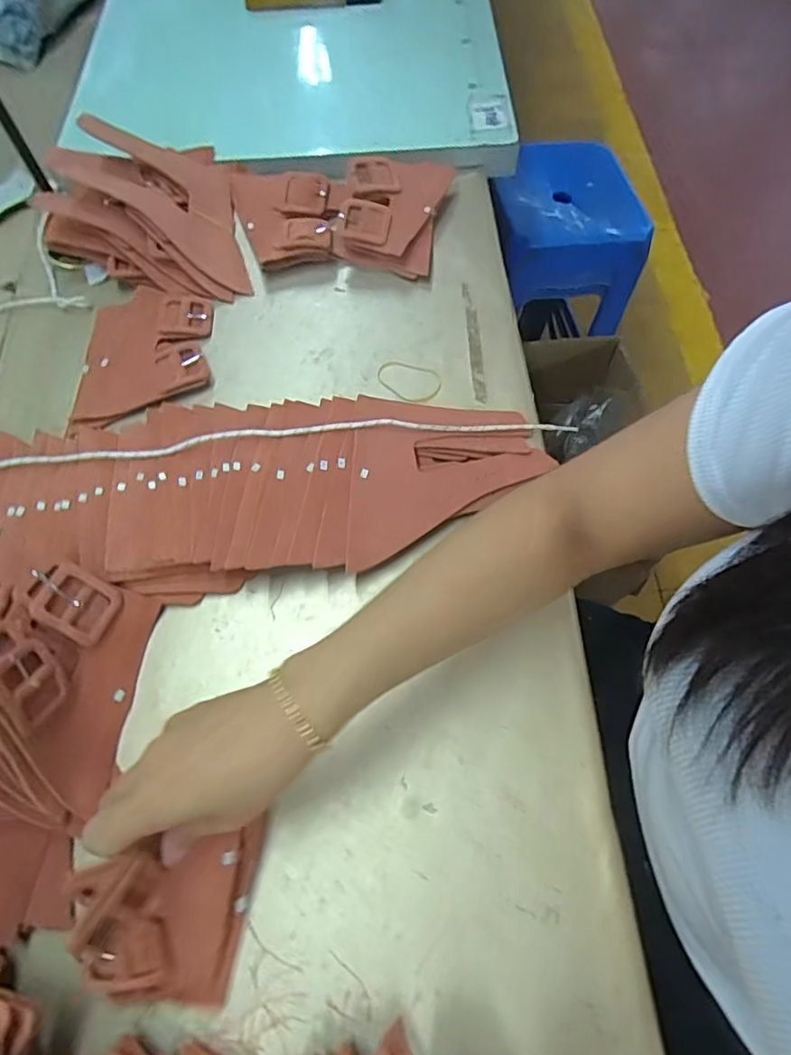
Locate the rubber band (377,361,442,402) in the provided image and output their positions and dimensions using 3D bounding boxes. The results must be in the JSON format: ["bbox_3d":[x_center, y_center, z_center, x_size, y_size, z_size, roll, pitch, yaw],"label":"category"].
[{"bbox_3d":[0.013,-0.143,0.550,0.062,0.005,0.041,27,69,14],"label":"rubber band"}]

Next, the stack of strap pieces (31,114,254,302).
[{"bbox_3d":[-0.264,-0.325,0.583,0.188,0.093,0.180,-13,65,-3],"label":"stack of strap pieces"}]

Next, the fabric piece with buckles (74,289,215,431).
[{"bbox_3d":[-0.246,-0.172,0.558,0.123,0.022,0.155,-6,65,0],"label":"fabric piece with buckles"}]

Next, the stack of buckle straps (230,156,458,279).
[{"bbox_3d":[-0.061,-0.336,0.605,0.234,0.051,0.147,-2,65,2],"label":"stack of buckle straps"}]

